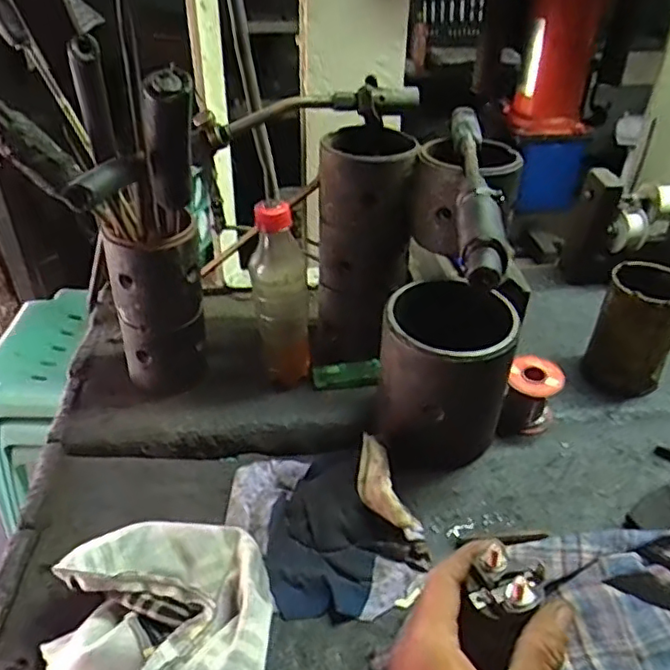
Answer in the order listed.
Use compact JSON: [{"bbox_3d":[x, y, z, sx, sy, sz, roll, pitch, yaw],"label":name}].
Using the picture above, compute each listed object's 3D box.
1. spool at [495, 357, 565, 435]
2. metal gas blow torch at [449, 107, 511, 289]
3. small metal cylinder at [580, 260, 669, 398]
[{"bbox_3d":[0.182,0.057,0.569,0.047,0.056,0.053,13,37,17],"label":"spool"},{"bbox_3d":[0.105,-0.117,0.460,0.029,0.030,0.265,4,36,6],"label":"metal gas blow torch"},{"bbox_3d":[0.296,-0.006,0.605,0.072,0.112,0.077,18,39,24],"label":"small metal cylinder"}]

